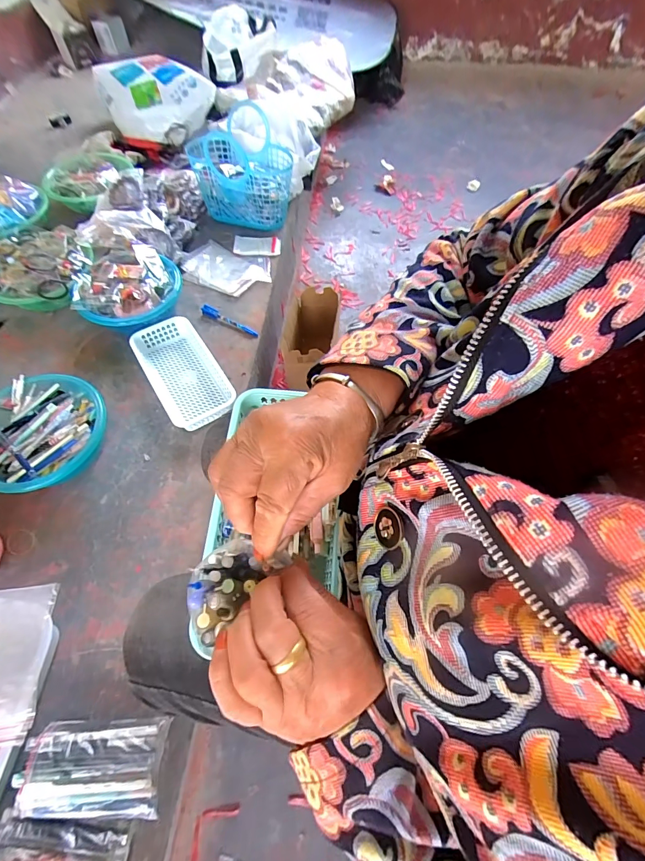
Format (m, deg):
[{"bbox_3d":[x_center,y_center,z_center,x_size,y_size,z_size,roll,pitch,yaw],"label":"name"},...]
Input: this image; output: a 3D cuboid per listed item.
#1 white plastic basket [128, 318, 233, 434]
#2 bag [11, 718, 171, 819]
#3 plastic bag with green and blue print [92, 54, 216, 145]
[{"bbox_3d":[-0.287,-0.119,0.777,0.139,0.050,0.271,-30,66,-16],"label":"white plastic basket"},{"bbox_3d":[-0.290,0.426,0.468,0.164,0.038,0.095,0,63,-1],"label":"bag"},{"bbox_3d":[-0.598,-1.165,1.294,0.384,0.111,0.272,29,68,13],"label":"plastic bag with green and blue print"}]

